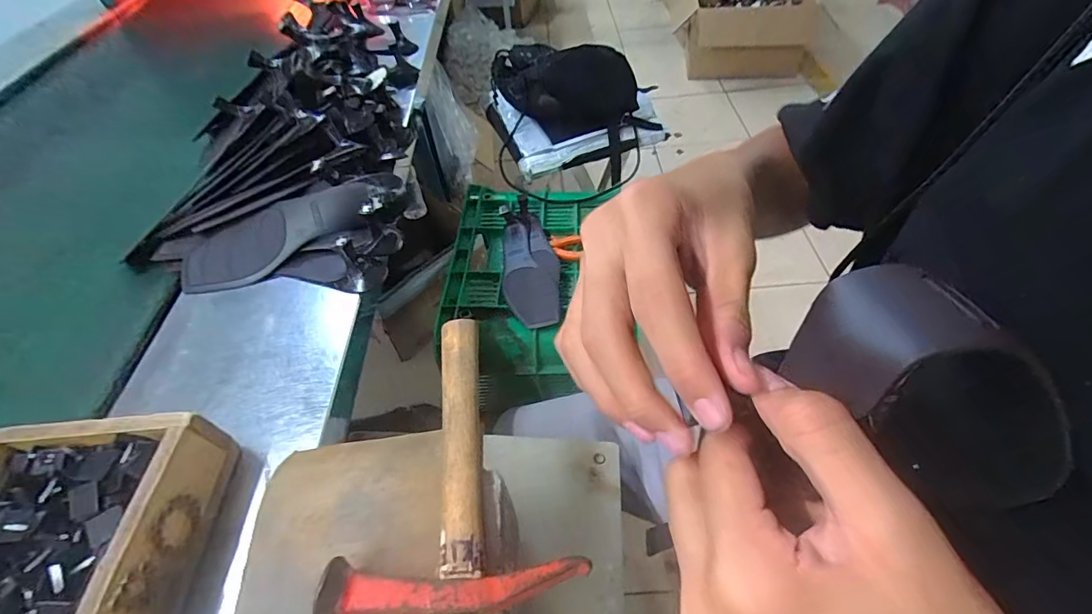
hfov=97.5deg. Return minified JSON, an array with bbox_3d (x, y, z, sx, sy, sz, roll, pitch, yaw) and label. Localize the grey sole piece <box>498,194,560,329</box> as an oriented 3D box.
[{"bbox_3d":[-0.027,-0.086,0.793,0.087,0.028,0.281,-2,50,-6],"label":"grey sole piece"}]

